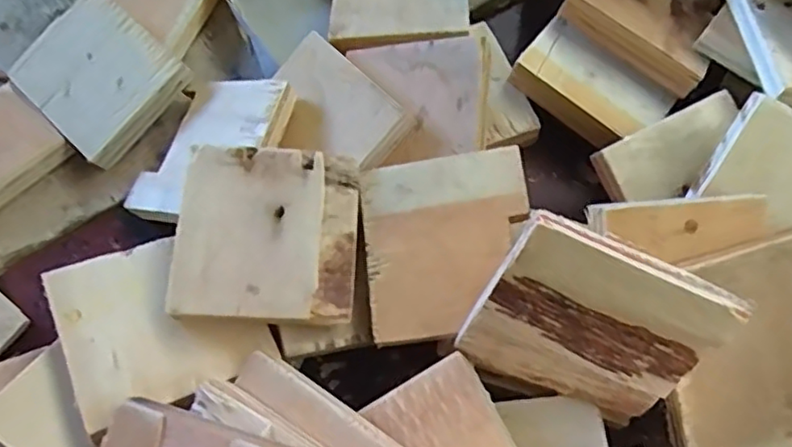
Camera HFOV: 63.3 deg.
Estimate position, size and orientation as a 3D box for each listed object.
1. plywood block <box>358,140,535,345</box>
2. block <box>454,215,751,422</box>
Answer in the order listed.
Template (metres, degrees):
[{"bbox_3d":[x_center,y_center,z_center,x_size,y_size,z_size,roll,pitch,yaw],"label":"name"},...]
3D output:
[{"bbox_3d":[0.025,0.010,0.320,0.082,0.016,0.088,-5,69,-1],"label":"plywood block"},{"bbox_3d":[0.081,0.048,0.280,0.092,0.095,0.009,24,39,0],"label":"block"}]

